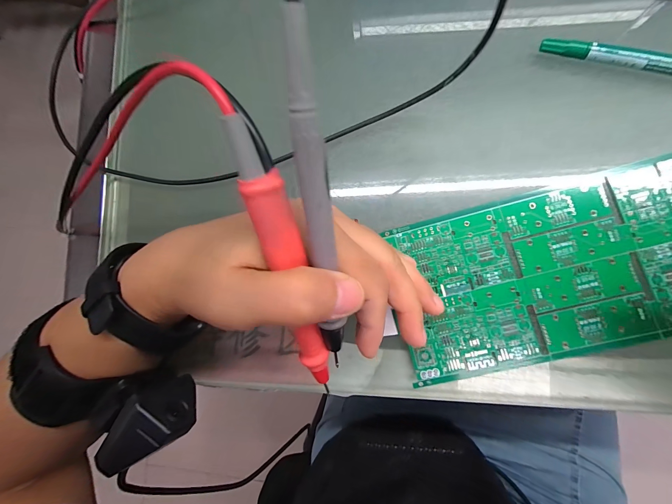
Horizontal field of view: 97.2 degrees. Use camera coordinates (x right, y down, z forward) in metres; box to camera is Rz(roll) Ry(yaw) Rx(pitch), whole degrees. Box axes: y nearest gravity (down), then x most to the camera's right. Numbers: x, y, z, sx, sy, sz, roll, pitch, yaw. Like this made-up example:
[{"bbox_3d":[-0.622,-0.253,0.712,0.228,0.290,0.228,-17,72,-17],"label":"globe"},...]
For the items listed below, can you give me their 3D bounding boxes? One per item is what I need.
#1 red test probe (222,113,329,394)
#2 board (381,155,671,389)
[{"bbox_3d":[-0.016,0.014,0.119,0.011,0.010,0.128,-6,123,8],"label":"red test probe"},{"bbox_3d":[0.144,0.008,0.177,0.209,0.004,0.097,-15,82,7],"label":"board"}]

